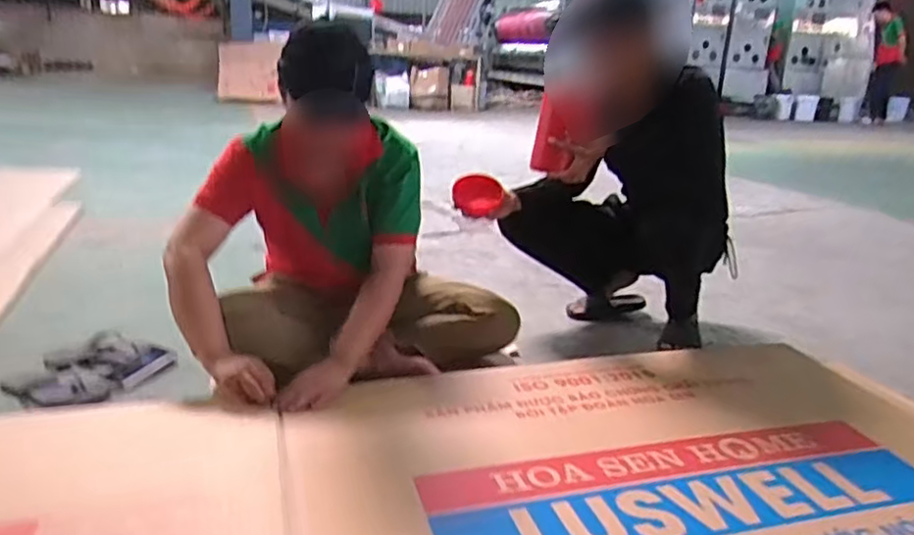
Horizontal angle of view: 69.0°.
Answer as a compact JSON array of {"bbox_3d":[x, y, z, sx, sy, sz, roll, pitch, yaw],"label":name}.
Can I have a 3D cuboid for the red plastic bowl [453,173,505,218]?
[{"bbox_3d":[0.047,-0.159,1.515,0.116,0.105,0.050,-35,-12,-24],"label":"red plastic bowl"}]

